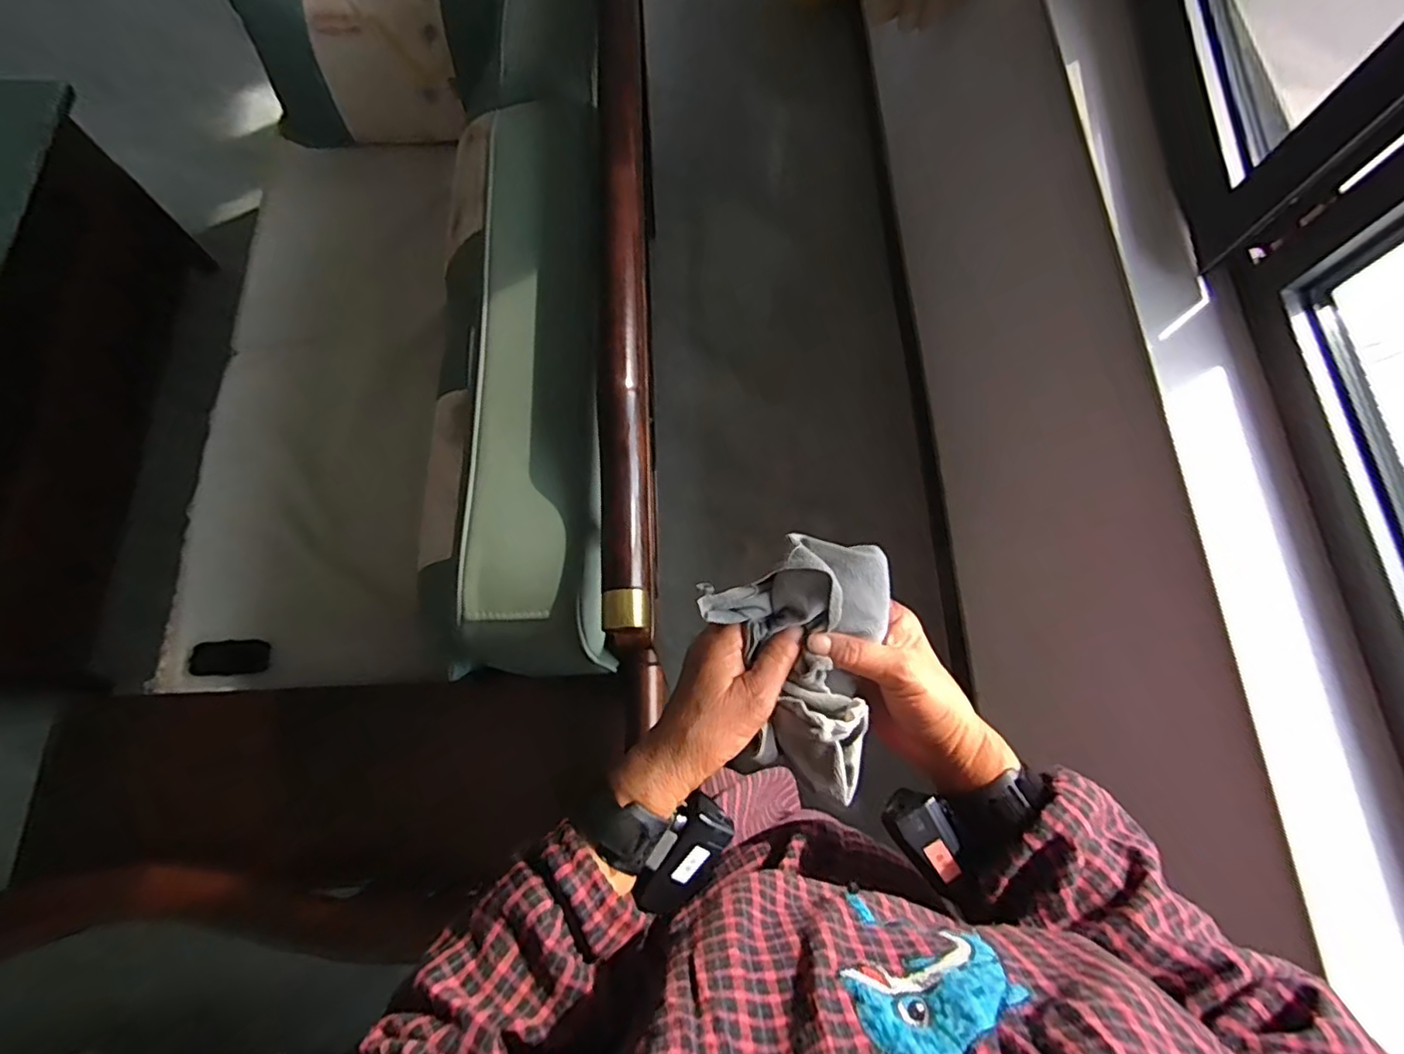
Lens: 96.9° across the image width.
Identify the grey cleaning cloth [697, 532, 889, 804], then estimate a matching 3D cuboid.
[{"bbox_3d":[0.053,0.075,0.376,0.115,0.062,0.143,14,72,3],"label":"grey cleaning cloth"}]

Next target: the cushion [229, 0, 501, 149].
[{"bbox_3d":[-0.641,-0.905,1.221,0.467,0.271,0.120,-4,38,-7],"label":"cushion"}]

